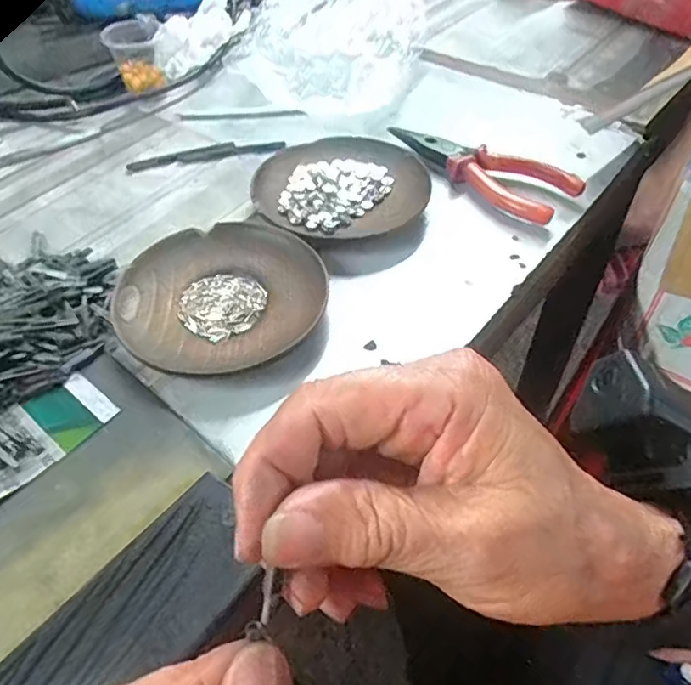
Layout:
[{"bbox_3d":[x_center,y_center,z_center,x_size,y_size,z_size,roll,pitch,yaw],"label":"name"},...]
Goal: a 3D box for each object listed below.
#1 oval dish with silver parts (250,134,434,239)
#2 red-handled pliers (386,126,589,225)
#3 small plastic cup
[{"bbox_3d":[-0.006,-0.104,0.406,0.113,0.016,0.099,-21,50,-18],"label":"oval dish with silver parts"},{"bbox_3d":[0.094,-0.126,0.426,0.049,0.018,0.139,-34,55,-27],"label":"red-handled pliers"},{"bbox_3d":[-0.174,-0.238,0.504,0.044,0.053,0.047,-1,47,1],"label":"small plastic cup"}]

